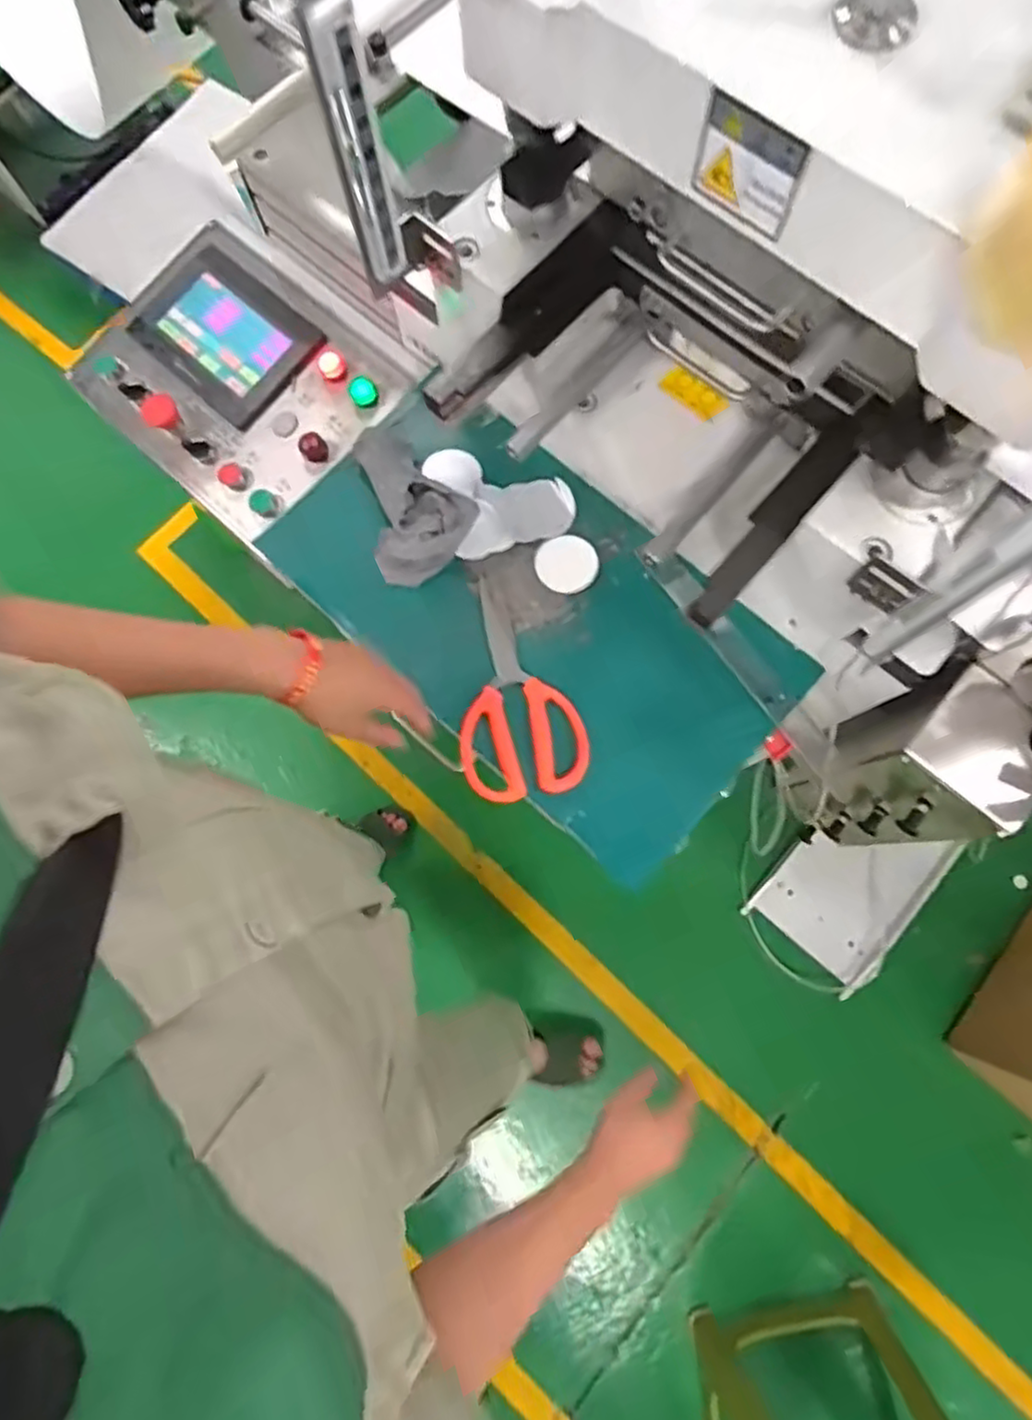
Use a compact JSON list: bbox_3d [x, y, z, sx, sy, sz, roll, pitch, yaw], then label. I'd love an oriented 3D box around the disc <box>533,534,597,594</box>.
[{"bbox_3d":[0.052,-0.147,0.686,0.062,0.006,0.059,0,76,1],"label":"disc"}]

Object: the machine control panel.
[{"bbox_3d":[-0.310,-0.380,0.776,0.354,0.059,0.276,41,81,10],"label":"machine control panel"}]

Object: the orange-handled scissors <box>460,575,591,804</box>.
[{"bbox_3d":[-0.002,-0.020,0.658,0.115,0.020,0.211,-10,76,-1],"label":"orange-handled scissors"}]

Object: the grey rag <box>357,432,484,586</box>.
[{"bbox_3d":[-0.101,-0.217,0.691,0.106,0.038,0.168,-13,76,-2],"label":"grey rag"}]

